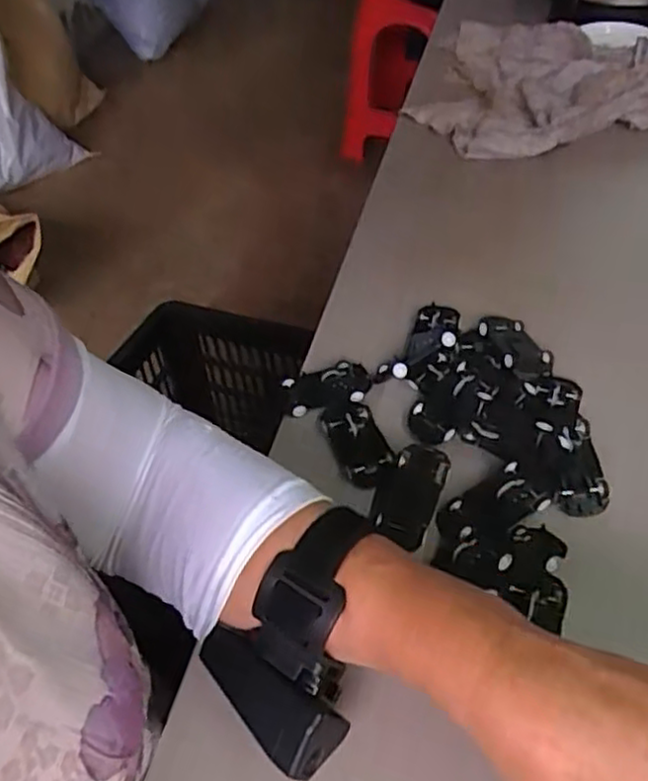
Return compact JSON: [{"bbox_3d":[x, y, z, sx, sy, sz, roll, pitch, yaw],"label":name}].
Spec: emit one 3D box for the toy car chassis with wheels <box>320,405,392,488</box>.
[{"bbox_3d":[0.021,0.031,0.426,0.030,0.014,0.058,-20,47,-11],"label":"toy car chassis with wheels"}]

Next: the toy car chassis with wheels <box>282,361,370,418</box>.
[{"bbox_3d":[0.001,-0.002,0.452,0.056,0.009,0.033,-13,46,-5],"label":"toy car chassis with wheels"}]

